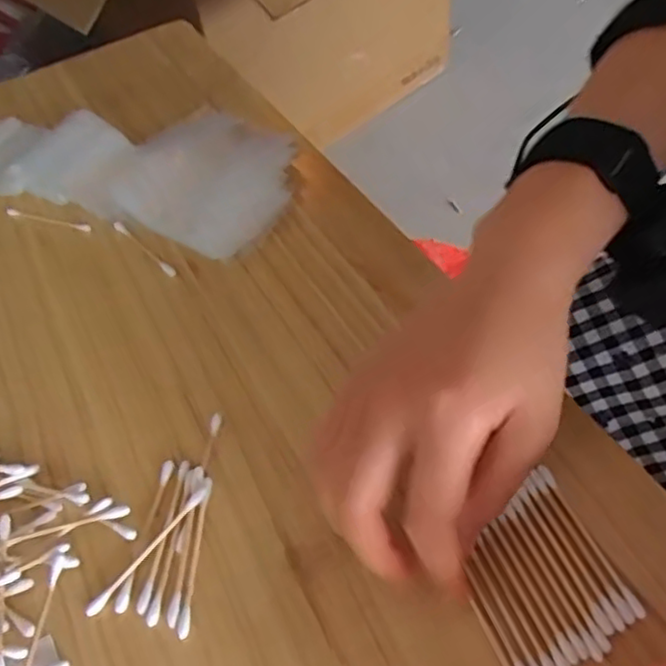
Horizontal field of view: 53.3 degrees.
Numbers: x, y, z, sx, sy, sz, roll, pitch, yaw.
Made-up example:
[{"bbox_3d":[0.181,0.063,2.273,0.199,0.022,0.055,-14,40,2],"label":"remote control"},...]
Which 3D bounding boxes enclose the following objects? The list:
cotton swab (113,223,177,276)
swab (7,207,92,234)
[{"bbox_3d":[-0.121,-0.054,0.425,0.005,0.010,0.068,-37,57,-24],"label":"cotton swab"},{"bbox_3d":[-0.194,-0.077,0.453,0.068,0.007,0.006,13,52,15],"label":"swab"}]

